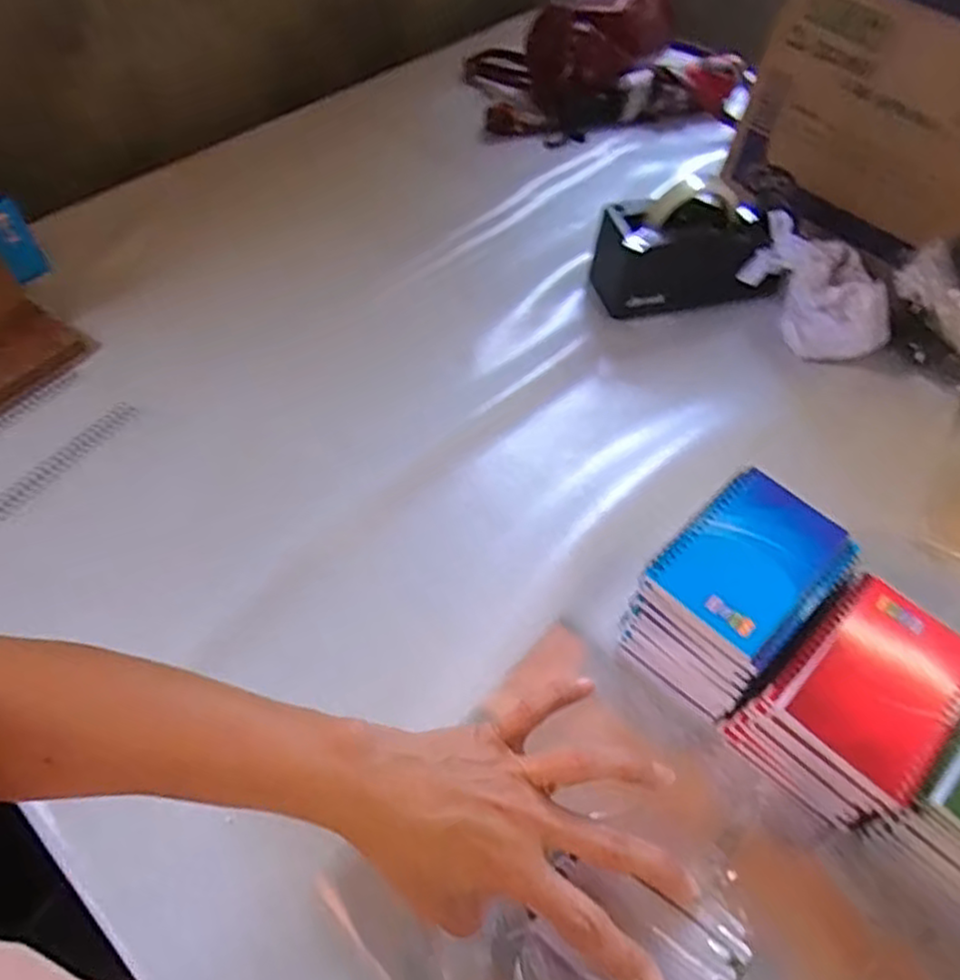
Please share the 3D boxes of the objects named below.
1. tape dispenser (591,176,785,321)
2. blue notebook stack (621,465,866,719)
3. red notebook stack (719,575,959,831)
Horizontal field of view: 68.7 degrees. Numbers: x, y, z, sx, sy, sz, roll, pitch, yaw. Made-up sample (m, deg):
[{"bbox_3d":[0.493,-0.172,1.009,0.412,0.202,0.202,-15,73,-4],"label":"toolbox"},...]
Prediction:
[{"bbox_3d":[0.220,-0.252,0.725,0.191,0.127,0.075,-9,57,-10],"label":"tape dispenser"},{"bbox_3d":[0.180,0.075,0.505,0.099,0.094,0.144,38,62,21],"label":"blue notebook stack"},{"bbox_3d":[0.254,0.138,0.477,0.096,0.081,0.136,40,62,21],"label":"red notebook stack"}]

